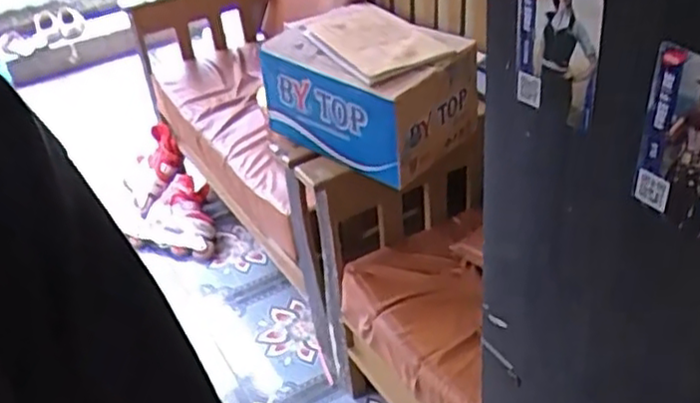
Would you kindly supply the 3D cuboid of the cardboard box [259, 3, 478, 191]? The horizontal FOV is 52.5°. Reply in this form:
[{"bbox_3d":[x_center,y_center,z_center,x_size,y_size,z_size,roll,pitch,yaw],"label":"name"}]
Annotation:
[{"bbox_3d":[0.036,-0.216,1.323,0.256,0.195,0.359,-33,44,-32],"label":"cardboard box"}]

